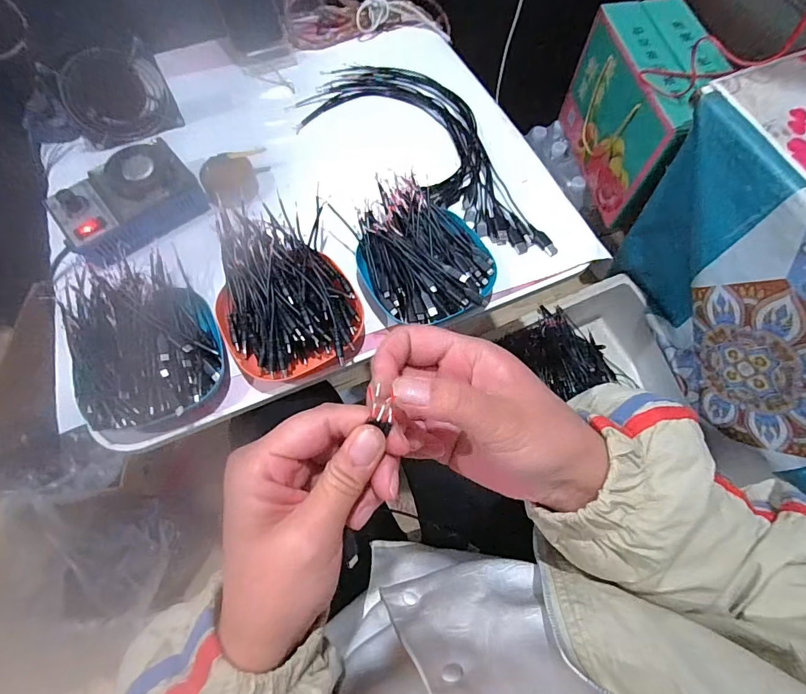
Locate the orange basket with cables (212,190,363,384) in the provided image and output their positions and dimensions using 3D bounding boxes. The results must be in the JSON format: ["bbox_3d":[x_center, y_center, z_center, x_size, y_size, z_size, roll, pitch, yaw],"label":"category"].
[{"bbox_3d":[-0.125,-0.063,0.454,0.139,0.055,0.184,-16,69,-8],"label":"orange basket with cables"}]

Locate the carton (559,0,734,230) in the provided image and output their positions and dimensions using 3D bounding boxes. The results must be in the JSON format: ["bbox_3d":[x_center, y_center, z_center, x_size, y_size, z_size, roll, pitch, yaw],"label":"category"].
[{"bbox_3d":[0.467,-0.450,0.853,0.157,0.240,0.344,-9,68,-5],"label":"carton"}]

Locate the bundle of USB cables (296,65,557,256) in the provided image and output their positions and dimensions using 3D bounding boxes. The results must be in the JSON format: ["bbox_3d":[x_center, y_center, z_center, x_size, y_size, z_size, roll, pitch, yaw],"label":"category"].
[{"bbox_3d":[0.046,-0.272,0.578,0.399,0.013,0.178,35,71,12],"label":"bundle of USB cables"}]

